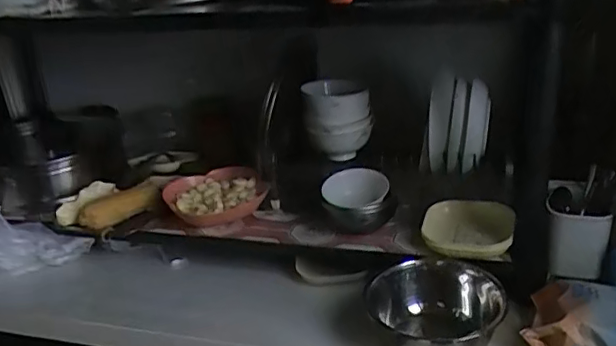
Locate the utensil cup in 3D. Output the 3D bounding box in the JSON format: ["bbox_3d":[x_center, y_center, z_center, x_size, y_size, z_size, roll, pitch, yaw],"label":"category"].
[{"bbox_3d":[0.402,0.081,0.858,0.080,0.115,0.105,6,26,23],"label":"utensil cup"}]

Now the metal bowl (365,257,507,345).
[{"bbox_3d":[0.183,0.197,0.819,0.157,0.093,0.165,-4,24,2],"label":"metal bowl"}]

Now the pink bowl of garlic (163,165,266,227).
[{"bbox_3d":[-0.171,0.044,1.068,0.180,0.060,0.140,-11,25,-13],"label":"pink bowl of garlic"}]

